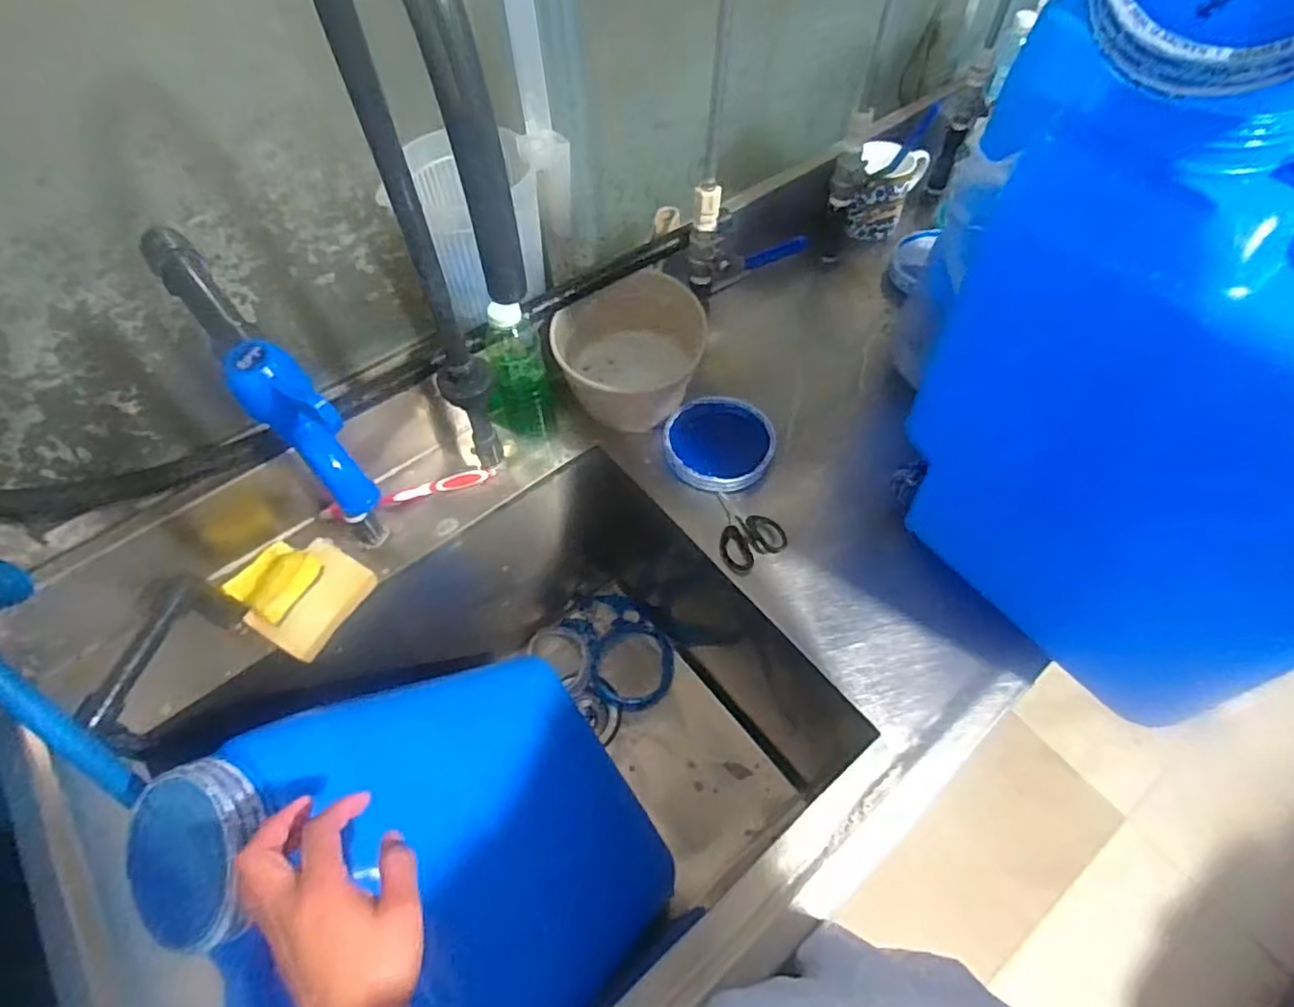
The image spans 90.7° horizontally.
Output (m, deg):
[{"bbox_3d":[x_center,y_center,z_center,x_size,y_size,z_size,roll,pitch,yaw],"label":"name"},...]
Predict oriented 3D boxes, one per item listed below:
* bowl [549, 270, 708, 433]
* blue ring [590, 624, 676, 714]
[{"bbox_3d":[-0.020,-0.172,0.733,0.160,0.096,0.147,-4,56,-1],"label":"bowl"},{"bbox_3d":[-0.022,0.242,0.957,0.123,0.019,0.126,-1,56,1],"label":"blue ring"}]

